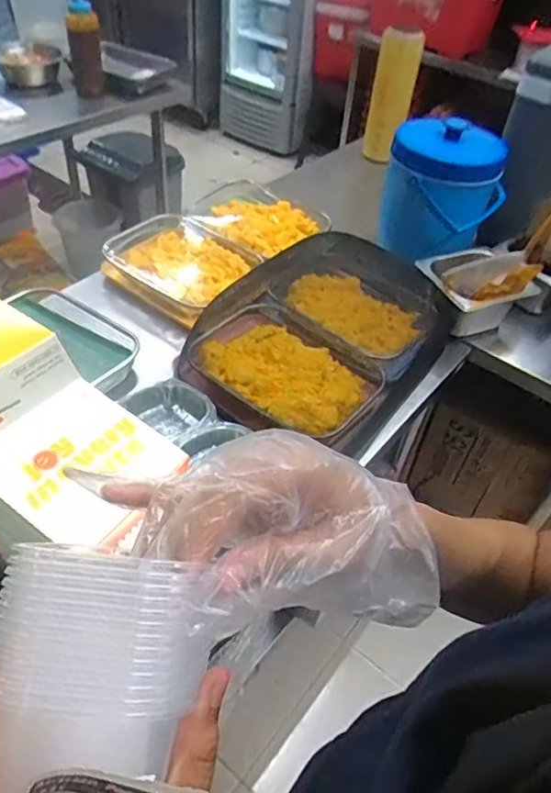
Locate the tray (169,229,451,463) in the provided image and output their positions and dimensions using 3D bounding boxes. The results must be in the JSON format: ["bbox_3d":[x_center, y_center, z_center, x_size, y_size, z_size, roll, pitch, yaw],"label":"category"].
[{"bbox_3d":[0.062,-0.116,0.990,0.381,0.087,0.449,29,51,20],"label":"tray"}]

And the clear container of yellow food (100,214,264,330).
[{"bbox_3d":[-0.196,-0.272,1.119,0.273,0.065,0.227,28,51,19],"label":"clear container of yellow food"}]

